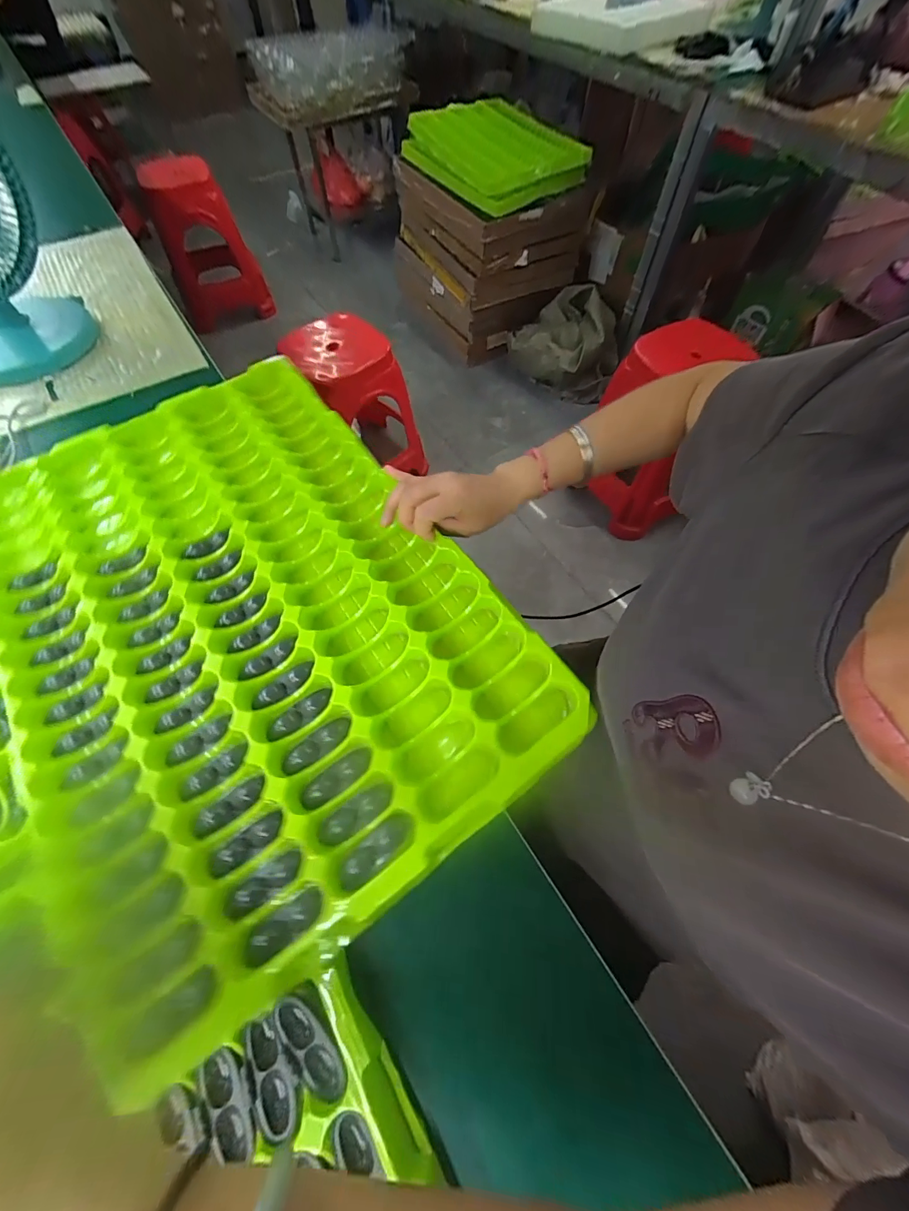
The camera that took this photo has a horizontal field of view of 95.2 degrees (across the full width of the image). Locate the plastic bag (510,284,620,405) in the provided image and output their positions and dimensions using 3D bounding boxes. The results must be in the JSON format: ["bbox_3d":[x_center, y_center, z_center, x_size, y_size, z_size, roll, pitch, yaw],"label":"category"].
[{"bbox_3d":[0.433,-0.998,1.587,0.263,0.284,0.389,-34,68,-16],"label":"plastic bag"}]

